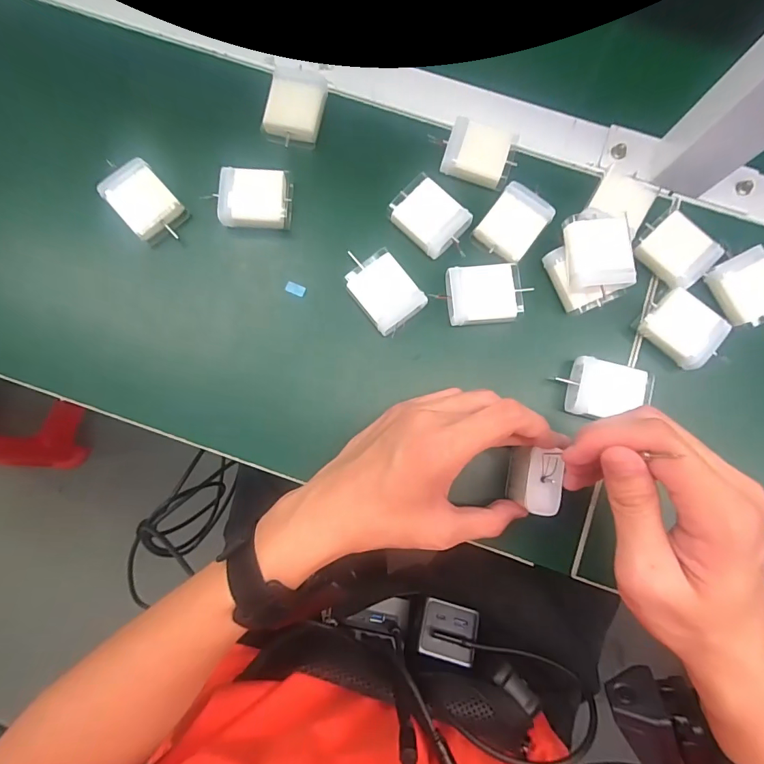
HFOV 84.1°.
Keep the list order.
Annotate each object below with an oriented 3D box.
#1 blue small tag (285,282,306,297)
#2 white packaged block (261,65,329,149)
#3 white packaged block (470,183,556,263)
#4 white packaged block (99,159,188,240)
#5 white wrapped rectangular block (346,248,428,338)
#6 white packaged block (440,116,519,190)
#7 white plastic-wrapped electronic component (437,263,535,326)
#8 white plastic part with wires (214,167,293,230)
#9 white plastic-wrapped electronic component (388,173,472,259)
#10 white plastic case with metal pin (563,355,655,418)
[{"bbox_3d":[-0.065,-0.070,0.319,0.015,0.004,0.008,23,85,3],"label":"blue small tag"},{"bbox_3d":[-0.067,-0.212,0.329,0.040,0.018,0.058,12,85,2],"label":"white packaged block"},{"bbox_3d":[0.098,-0.118,0.316,0.041,0.012,0.053,35,86,3],"label":"white packaged block"},{"bbox_3d":[-0.177,-0.134,0.318,0.040,0.023,0.053,-41,86,-3],"label":"white packaged block"},{"bbox_3d":[0.000,-0.066,0.312,0.041,0.017,0.057,-41,86,-3],"label":"white wrapped rectangular block"},{"bbox_3d":[0.075,-0.175,0.320,0.050,0.009,0.045,18,85,2],"label":"white packaged block"},{"bbox_3d":[0.074,-0.063,0.311,0.054,0.018,0.042,-4,85,0],"label":"white plastic-wrapped electronic component"},{"bbox_3d":[-0.095,-0.137,0.319,0.048,0.020,0.042,1,85,1],"label":"white plastic part with wires"},{"bbox_3d":[0.037,-0.122,0.316,0.058,0.009,0.042,42,86,4],"label":"white plastic-wrapped electronic component"},{"bbox_3d":[0.162,0.007,0.303,0.054,0.021,0.041,11,85,2],"label":"white plastic case with metal pin"}]

